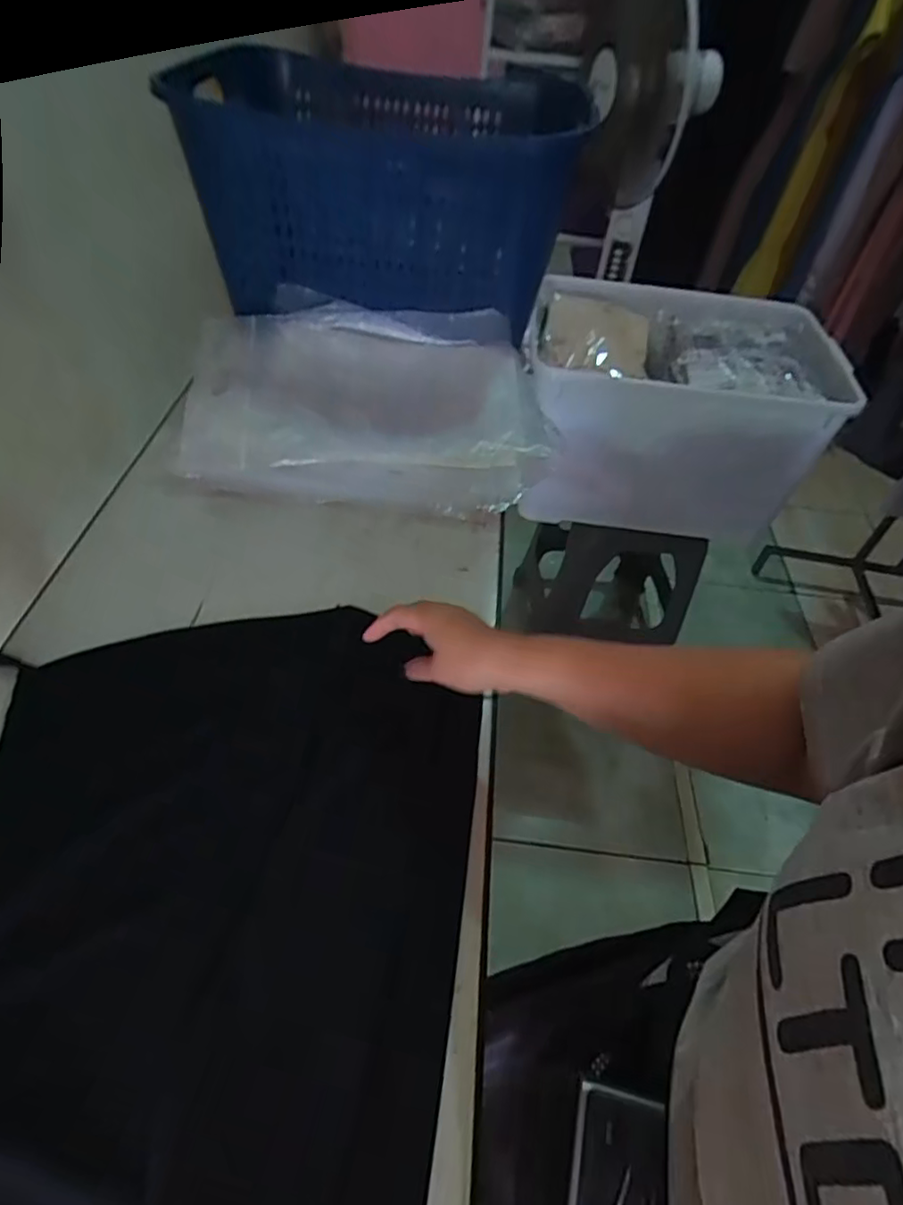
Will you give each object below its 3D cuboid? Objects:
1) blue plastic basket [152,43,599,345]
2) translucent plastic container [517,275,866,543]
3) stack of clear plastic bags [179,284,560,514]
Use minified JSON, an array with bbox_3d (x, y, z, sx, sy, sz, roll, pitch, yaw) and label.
[{"bbox_3d":[-0.093,-0.566,0.882,0.431,0.231,0.289,5,48,-3],"label":"blue plastic basket"},{"bbox_3d":[0.377,-0.341,1.160,0.523,0.317,0.346,3,48,-5],"label":"translucent plastic container"},{"bbox_3d":[-0.102,-0.265,0.803,0.448,0.088,0.333,5,48,-3],"label":"stack of clear plastic bags"}]

